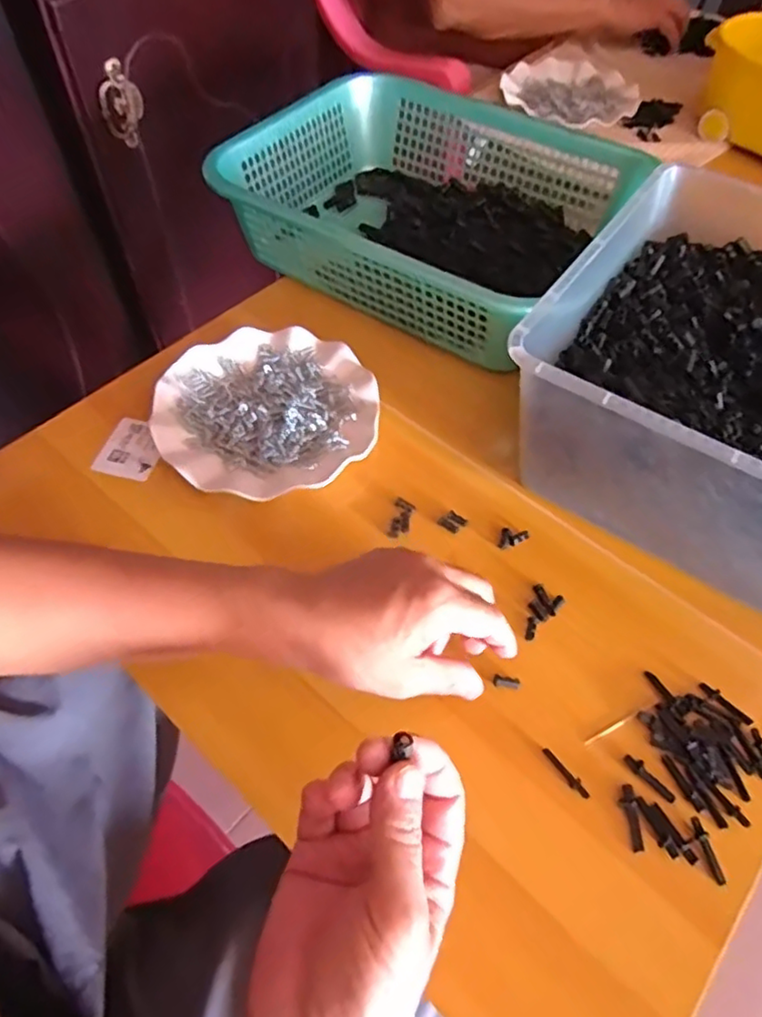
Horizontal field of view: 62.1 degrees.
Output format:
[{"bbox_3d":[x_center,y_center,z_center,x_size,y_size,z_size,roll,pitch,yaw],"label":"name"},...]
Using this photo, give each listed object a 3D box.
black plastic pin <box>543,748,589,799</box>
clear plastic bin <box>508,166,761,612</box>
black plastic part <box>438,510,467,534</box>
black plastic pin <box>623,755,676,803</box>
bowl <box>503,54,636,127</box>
[{"bbox_3d":[0.113,0.160,0.384,0.007,0.004,0.035,-29,61,-20],"label":"black plastic pin"},{"bbox_3d":[0.279,-0.089,0.478,0.292,0.141,0.302,31,60,18],"label":"clear plastic bin"},{"bbox_3d":[0.055,0.009,0.485,0.017,0.004,0.016,34,61,20],"label":"black plastic part"},{"bbox_3d":[0.163,0.162,0.382,0.008,0.004,0.034,-36,64,-23],"label":"black plastic pin"},{"bbox_3d":[0.260,-0.568,0.867,0.161,0.020,0.173,1,56,-1],"label":"bowl"}]

